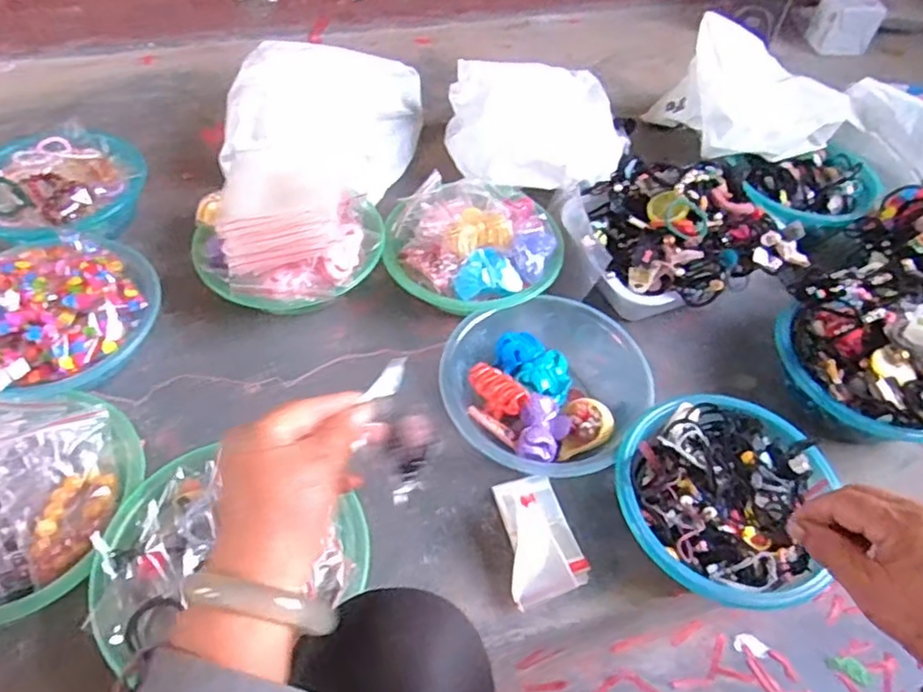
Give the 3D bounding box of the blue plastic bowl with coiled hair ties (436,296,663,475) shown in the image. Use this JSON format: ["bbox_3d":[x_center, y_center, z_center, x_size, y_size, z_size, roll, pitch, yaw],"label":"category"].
[{"bbox_3d":[0.095,0.048,0.752,0.217,0.077,0.221,2,52,-3],"label":"blue plastic bowl with coiled hair ties"}]

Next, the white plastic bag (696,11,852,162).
[{"bbox_3d":[0.486,-0.402,0.995,0.241,0.129,0.190,-10,54,-11],"label":"white plastic bag"}]

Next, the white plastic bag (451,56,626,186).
[{"bbox_3d":[0.125,-0.341,0.989,0.282,0.084,0.267,-1,53,-5],"label":"white plastic bag"}]

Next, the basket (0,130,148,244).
[{"bbox_3d":[-0.566,-0.209,0.891,0.211,0.088,0.219,2,52,-3],"label":"basket"}]

